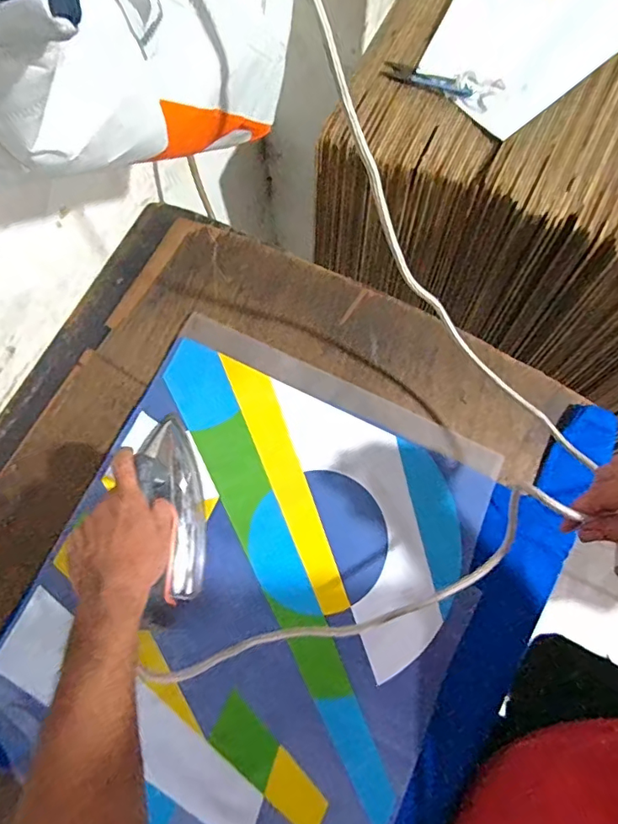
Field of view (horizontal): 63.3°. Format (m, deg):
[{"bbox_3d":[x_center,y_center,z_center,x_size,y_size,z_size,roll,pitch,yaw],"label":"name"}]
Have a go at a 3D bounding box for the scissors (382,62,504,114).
[{"bbox_3d":[0.171,-0.421,0.644,0.149,0.012,0.046,14,79,3],"label":"scissors"}]

